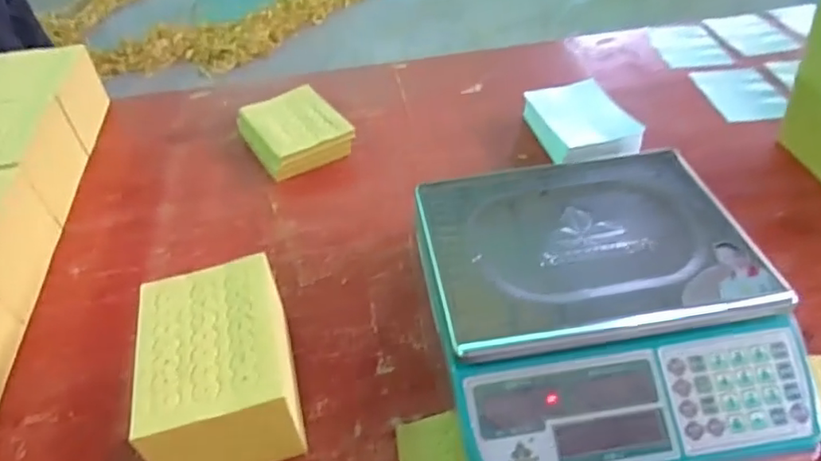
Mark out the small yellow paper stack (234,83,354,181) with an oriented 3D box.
[{"bbox_3d":[-0.168,-0.143,0.854,0.131,0.052,0.161,-26,47,-21],"label":"small yellow paper stack"}]

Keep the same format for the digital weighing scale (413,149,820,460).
[{"bbox_3d":[0.174,0.072,0.558,0.301,0.114,0.307,-9,43,-5],"label":"digital weighing scale"}]

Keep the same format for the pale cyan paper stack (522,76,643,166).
[{"bbox_3d":[0.244,-0.150,0.827,0.119,0.065,0.155,-10,45,-6],"label":"pale cyan paper stack"}]

